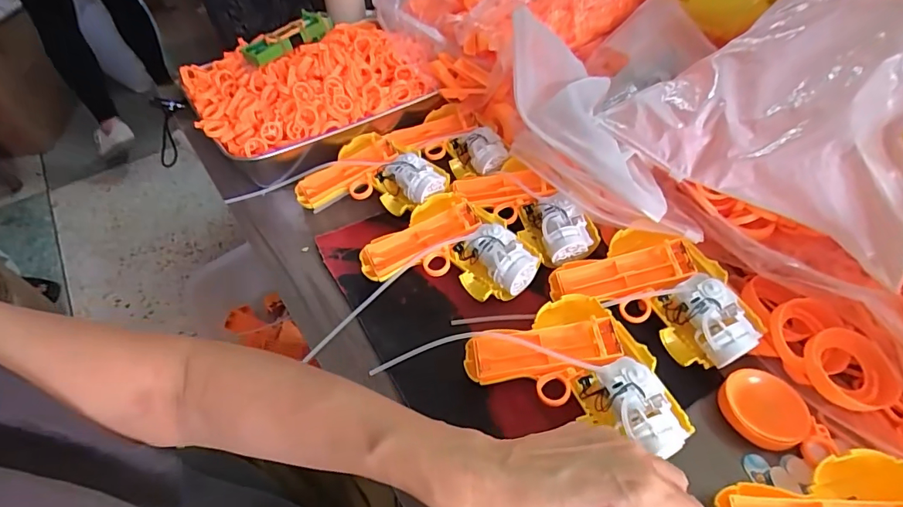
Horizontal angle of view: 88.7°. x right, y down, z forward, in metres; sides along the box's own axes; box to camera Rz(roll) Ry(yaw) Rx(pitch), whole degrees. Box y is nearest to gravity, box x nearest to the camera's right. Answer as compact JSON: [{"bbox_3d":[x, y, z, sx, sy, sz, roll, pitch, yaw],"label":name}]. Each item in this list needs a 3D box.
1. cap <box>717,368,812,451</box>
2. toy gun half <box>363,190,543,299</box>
[{"bbox_3d":[0.234,0.116,0.346,0.050,0.020,0.057,-25,53,-19],"label":"cap"},{"bbox_3d":[-0.005,0.002,0.426,0.119,0.033,0.134,-33,55,-24],"label":"toy gun half"}]

